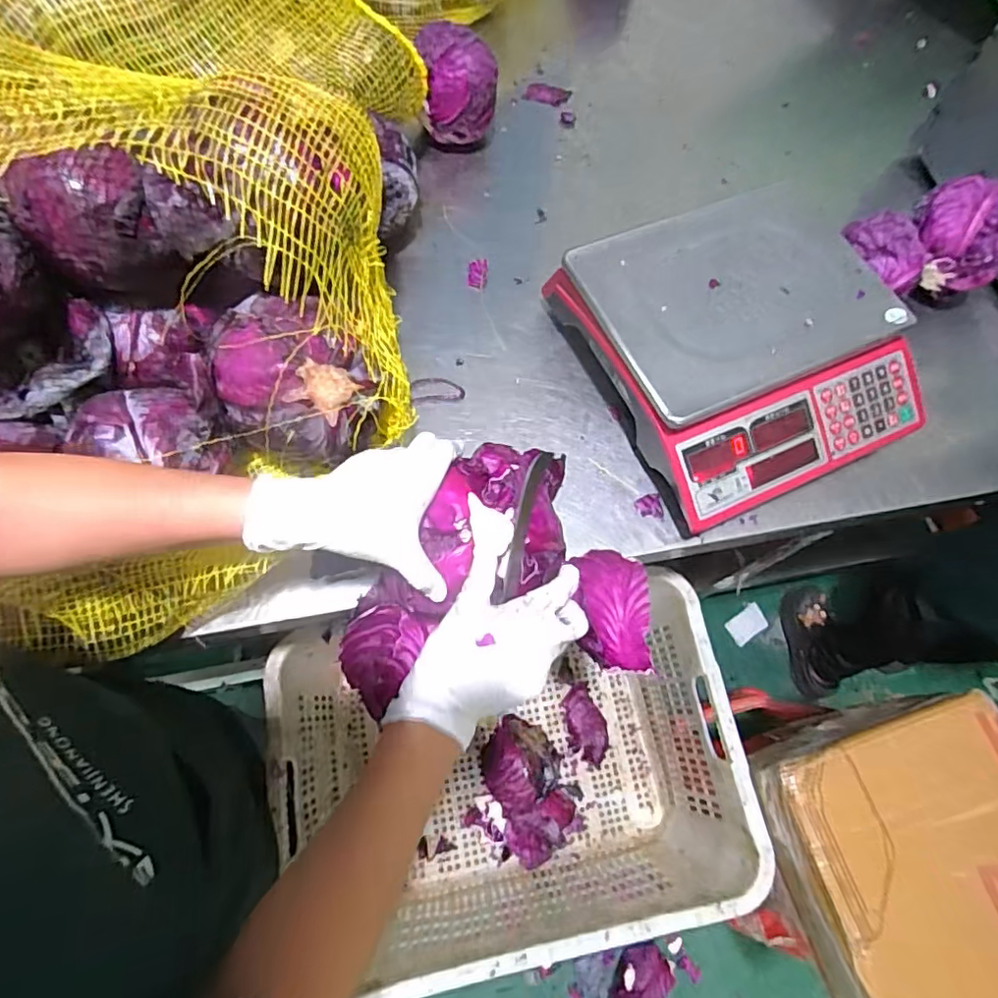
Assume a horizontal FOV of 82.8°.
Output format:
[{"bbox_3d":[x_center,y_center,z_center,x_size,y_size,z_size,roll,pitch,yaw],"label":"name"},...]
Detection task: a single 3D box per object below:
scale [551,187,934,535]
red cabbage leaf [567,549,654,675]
[{"bbox_3d":[0.256,-0.165,0.601,0.300,0.104,0.314,-22,72,-12],"label":"scale"},{"bbox_3d":[0.116,0.112,0.570,0.078,0.042,0.119,-5,85,-18],"label":"red cabbage leaf"}]

